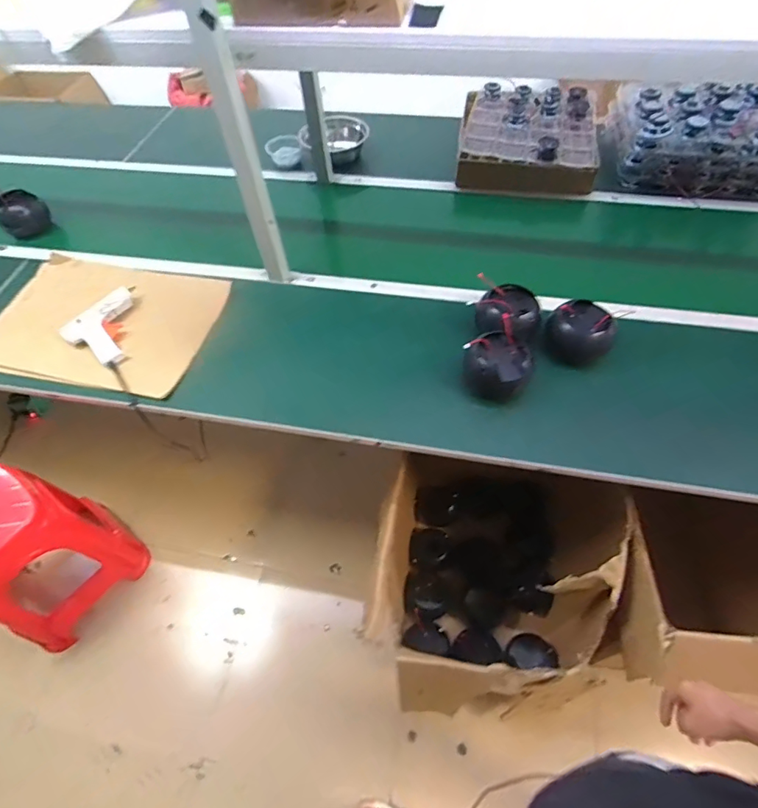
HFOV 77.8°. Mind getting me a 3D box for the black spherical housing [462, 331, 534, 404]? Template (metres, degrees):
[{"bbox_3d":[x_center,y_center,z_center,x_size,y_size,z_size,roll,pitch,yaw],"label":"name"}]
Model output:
[{"bbox_3d":[0.232,-0.072,0.932,0.127,0.127,0.115,8,57,9],"label":"black spherical housing"}]

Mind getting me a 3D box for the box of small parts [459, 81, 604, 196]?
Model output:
[{"bbox_3d":[0.431,-0.785,1.392,0.386,0.112,0.436,6,57,8],"label":"box of small parts"}]

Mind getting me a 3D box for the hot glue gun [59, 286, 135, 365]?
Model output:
[{"bbox_3d":[-0.603,-0.180,1.070,0.166,0.029,0.178,32,64,23],"label":"hot glue gun"}]

